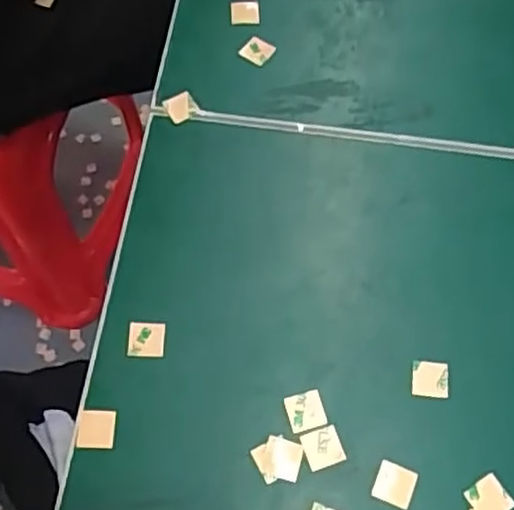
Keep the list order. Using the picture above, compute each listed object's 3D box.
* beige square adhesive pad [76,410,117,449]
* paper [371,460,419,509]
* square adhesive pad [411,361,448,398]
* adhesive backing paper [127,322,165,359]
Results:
[{"bbox_3d":[-0.068,0.074,0.294,0.016,0.004,0.015,1,73,5],"label":"beige square adhesive pad"},{"bbox_3d":[0.057,0.093,0.284,0.015,0.004,0.016,22,67,8],"label":"paper"},{"bbox_3d":[0.075,0.054,0.305,0.016,0.004,0.016,5,70,-1],"label":"square adhesive pad"},{"bbox_3d":[-0.049,0.038,0.311,0.016,0.004,0.016,5,69,-9],"label":"adhesive backing paper"}]

